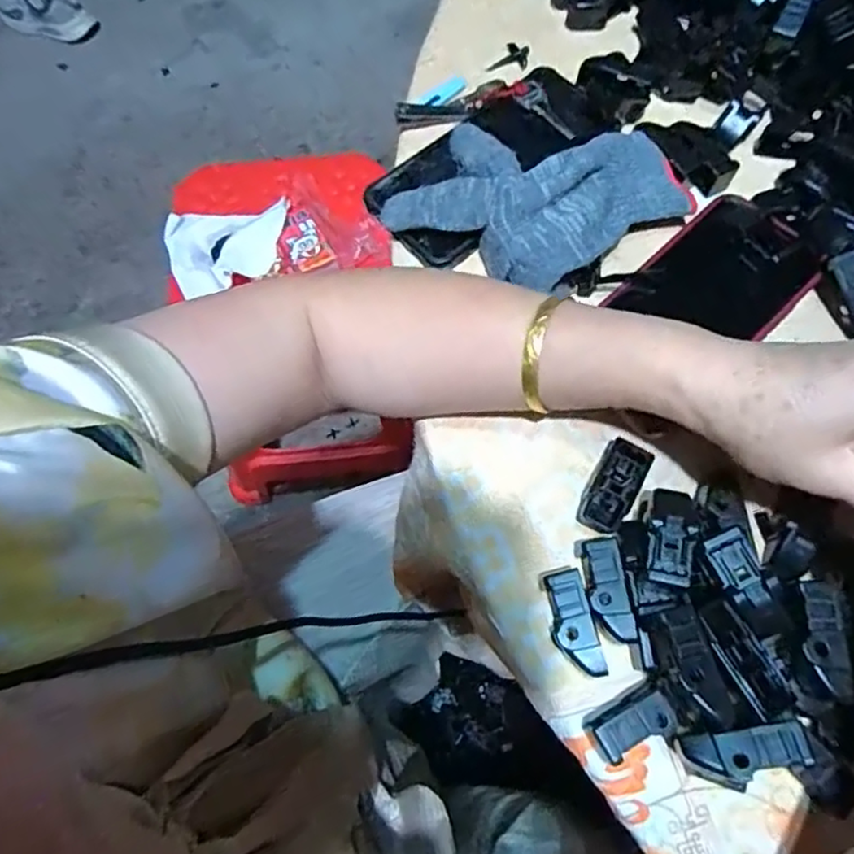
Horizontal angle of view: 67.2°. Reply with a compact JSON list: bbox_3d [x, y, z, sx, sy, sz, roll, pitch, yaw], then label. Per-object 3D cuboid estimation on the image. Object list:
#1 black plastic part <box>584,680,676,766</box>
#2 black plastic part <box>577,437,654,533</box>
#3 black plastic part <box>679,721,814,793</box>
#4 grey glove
[{"bbox_3d":[0.091,0.132,0.290,0.036,0.023,0.021,-28,70,-9],"label":"black plastic part"},{"bbox_3d":[0.096,0.030,0.329,0.023,0.011,0.047,29,72,13],"label":"black plastic part"},{"bbox_3d":[0.131,0.136,0.265,0.048,0.017,0.022,-17,68,13],"label":"black plastic part"},{"bbox_3d":[0.069,-0.138,0.381,0.139,0.041,0.139,37,74,15],"label":"grey glove"}]

